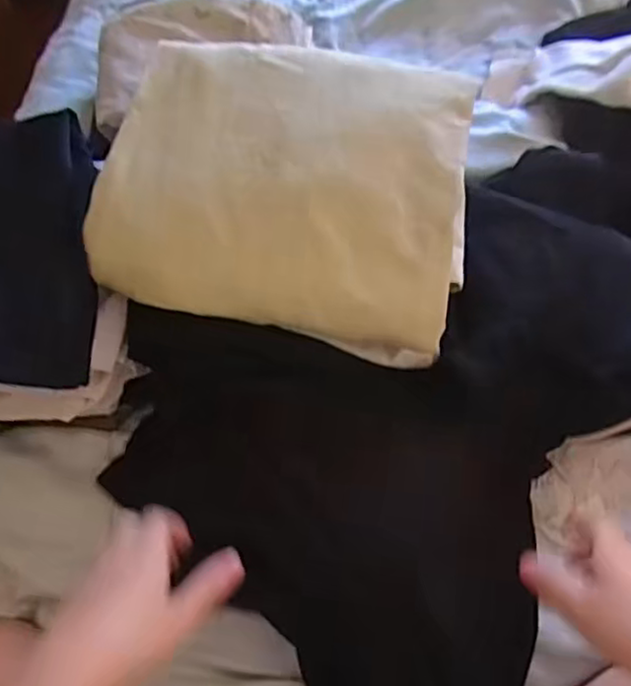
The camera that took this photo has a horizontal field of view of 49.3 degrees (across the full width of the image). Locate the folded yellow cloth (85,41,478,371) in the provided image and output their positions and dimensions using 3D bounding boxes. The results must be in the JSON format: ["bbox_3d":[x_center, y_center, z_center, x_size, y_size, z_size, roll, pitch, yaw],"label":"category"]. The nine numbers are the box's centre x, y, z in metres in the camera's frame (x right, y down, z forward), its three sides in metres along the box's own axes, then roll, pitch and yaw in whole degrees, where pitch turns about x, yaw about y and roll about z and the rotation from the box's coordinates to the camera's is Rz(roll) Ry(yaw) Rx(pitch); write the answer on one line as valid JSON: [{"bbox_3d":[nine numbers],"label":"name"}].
[{"bbox_3d":[-0.022,-0.130,0.547,0.276,0.038,0.239,9,77,1],"label":"folded yellow cloth"}]

